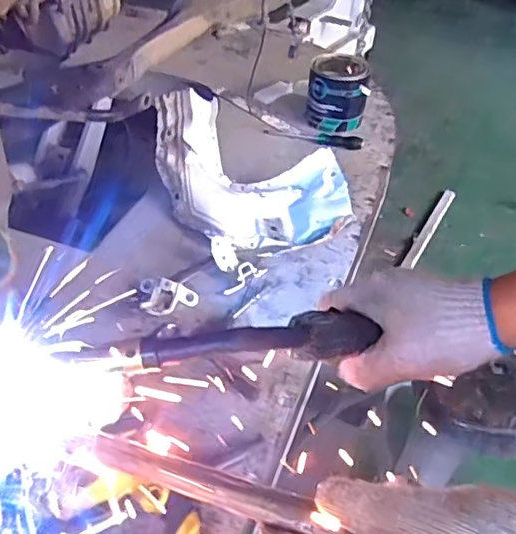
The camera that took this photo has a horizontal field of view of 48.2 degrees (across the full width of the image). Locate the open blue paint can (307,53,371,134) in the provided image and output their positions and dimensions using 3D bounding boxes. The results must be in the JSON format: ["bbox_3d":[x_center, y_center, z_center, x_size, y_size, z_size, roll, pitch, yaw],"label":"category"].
[{"bbox_3d":[0.210,-0.463,1.550,0.154,0.144,0.162,3,43,0],"label":"open blue paint can"}]

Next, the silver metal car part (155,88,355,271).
[{"bbox_3d":[-0.035,-0.222,1.283,0.341,0.123,0.505,-14,45,-18],"label":"silver metal car part"}]

